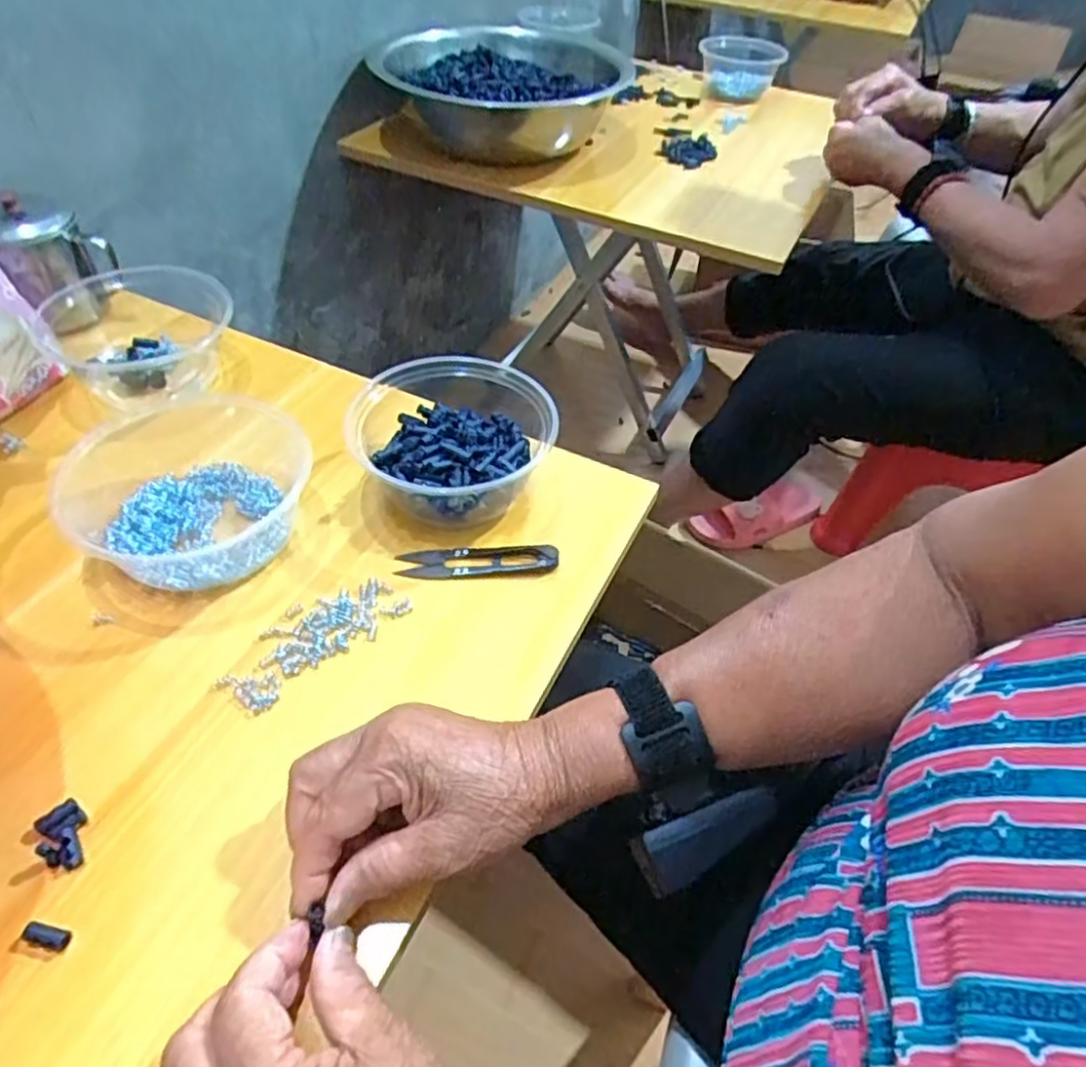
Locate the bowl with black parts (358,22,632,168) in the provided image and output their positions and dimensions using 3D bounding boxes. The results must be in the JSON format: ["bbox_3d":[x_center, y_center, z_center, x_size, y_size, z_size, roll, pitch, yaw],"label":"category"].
[{"bbox_3d":[-0.053,-0.540,0.876,0.264,0.099,0.251,3,47,-3],"label":"bowl with black parts"}]

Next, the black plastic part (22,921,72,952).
[{"bbox_3d":[-0.216,0.175,0.309,0.021,0.006,0.009,10,47,5],"label":"black plastic part"}]

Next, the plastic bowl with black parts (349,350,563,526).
[{"bbox_3d":[-0.060,-0.057,0.476,0.128,0.081,0.138,3,47,-3],"label":"plastic bowl with black parts"}]

